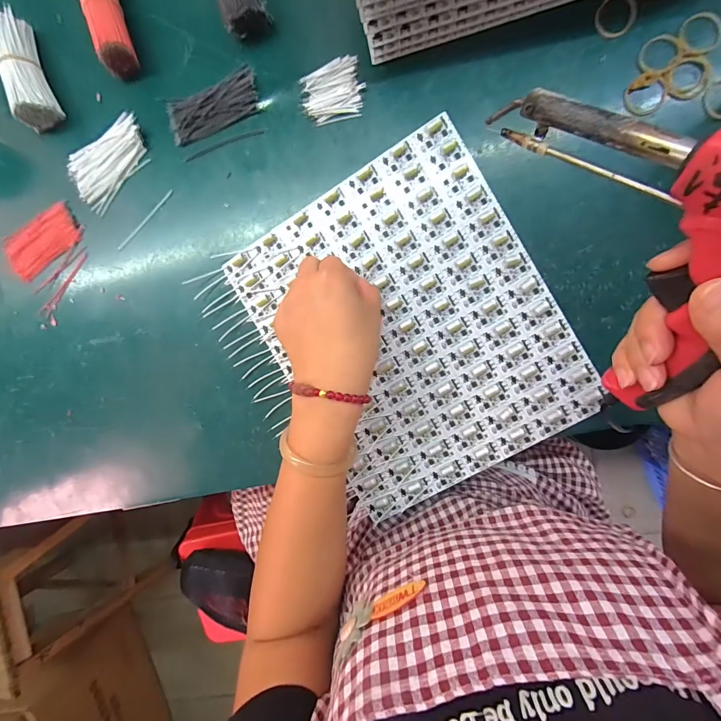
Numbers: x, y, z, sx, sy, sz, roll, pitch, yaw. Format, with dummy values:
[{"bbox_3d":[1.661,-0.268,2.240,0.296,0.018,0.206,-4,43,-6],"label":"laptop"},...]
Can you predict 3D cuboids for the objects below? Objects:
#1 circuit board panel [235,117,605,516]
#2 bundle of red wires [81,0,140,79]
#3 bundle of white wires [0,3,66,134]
[{"bbox_3d":[0.044,-0.027,0.329,0.236,0.010,0.288,-30,92,9],"label":"circuit board panel"},{"bbox_3d":[-0.227,-0.310,0.321,0.029,0.037,0.089,-14,95,8],"label":"bundle of red wires"},{"bbox_3d":[-0.313,-0.269,0.335,0.031,0.035,0.088,-13,95,8],"label":"bundle of white wires"}]

